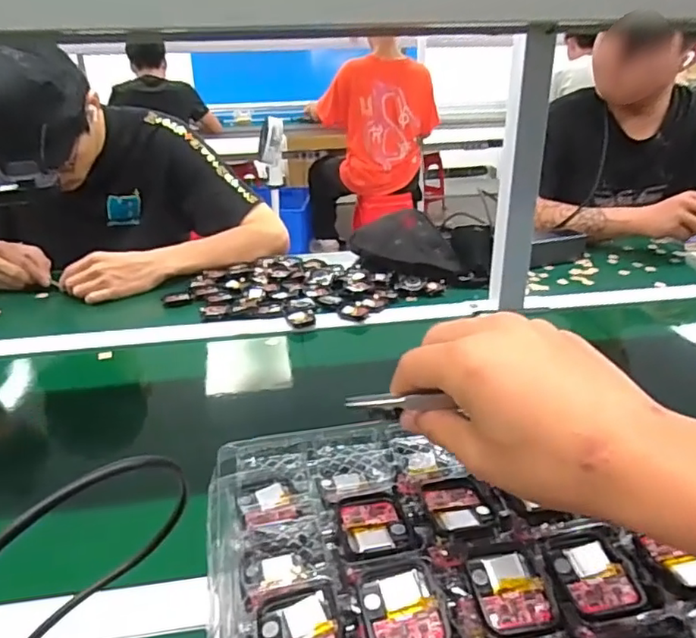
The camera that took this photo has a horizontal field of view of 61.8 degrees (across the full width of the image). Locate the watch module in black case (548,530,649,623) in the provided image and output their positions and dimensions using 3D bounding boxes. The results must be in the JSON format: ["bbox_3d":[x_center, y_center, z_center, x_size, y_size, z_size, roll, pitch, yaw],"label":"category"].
[{"bbox_3d":[0.121,0.124,0.285,0.037,0.004,0.042,-5,25,-8],"label":"watch module in black case"}]

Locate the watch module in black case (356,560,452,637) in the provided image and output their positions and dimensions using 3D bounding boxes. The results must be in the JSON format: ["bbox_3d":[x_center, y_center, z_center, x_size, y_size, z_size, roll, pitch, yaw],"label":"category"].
[{"bbox_3d":[0.025,0.134,0.269,0.036,0.009,0.040,-6,26,-12],"label":"watch module in black case"}]

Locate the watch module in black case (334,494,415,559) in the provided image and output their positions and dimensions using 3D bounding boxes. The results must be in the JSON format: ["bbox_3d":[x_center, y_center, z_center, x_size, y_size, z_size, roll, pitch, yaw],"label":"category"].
[{"bbox_3d":[0.014,0.114,0.319,0.036,0.008,0.042,-6,26,-11],"label":"watch module in black case"}]

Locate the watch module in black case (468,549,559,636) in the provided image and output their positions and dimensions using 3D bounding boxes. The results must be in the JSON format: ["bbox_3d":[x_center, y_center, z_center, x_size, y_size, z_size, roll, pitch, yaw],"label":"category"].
[{"bbox_3d":[0.077,0.128,0.276,0.035,0.008,0.038,-5,25,-8],"label":"watch module in black case"}]

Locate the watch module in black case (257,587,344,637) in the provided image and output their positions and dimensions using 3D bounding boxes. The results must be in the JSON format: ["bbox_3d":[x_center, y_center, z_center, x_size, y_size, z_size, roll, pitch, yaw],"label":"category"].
[{"bbox_3d":[-0.022,0.142,0.264,0.036,0.011,0.039,-8,26,-14],"label":"watch module in black case"}]

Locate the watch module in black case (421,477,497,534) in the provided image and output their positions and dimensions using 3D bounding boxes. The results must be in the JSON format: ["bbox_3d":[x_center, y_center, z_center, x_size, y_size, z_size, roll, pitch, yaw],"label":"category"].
[{"bbox_3d":[0.062,0.104,0.327,0.037,0.006,0.038,-7,26,-12],"label":"watch module in black case"}]

